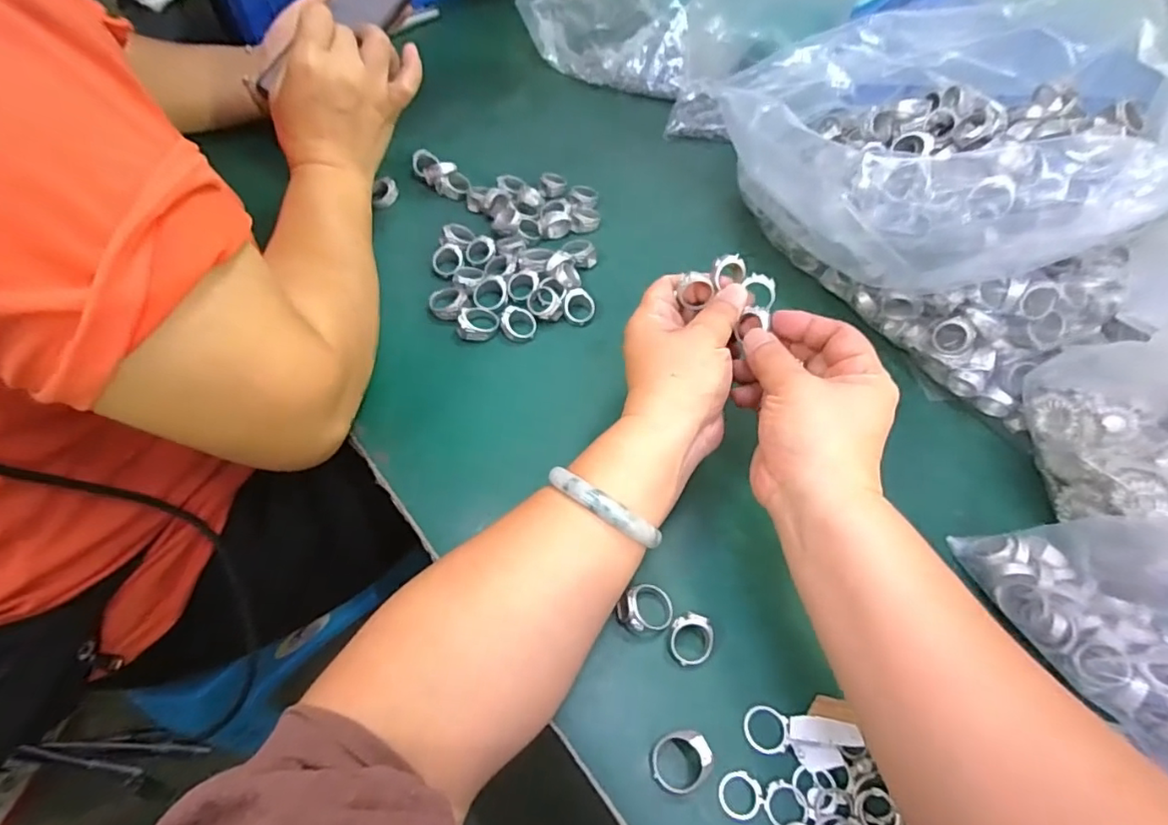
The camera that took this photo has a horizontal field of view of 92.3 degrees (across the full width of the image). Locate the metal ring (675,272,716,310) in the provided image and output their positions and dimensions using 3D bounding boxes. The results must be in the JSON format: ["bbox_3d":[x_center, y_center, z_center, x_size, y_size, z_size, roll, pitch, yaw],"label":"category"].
[{"bbox_3d":[0.067,-0.073,0.336,0.022,0.022,0.012,16,58,10],"label":"metal ring"}]

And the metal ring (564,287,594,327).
[{"bbox_3d":[-0.003,-0.080,0.428,0.027,0.006,0.027,1,86,-13],"label":"metal ring"}]

